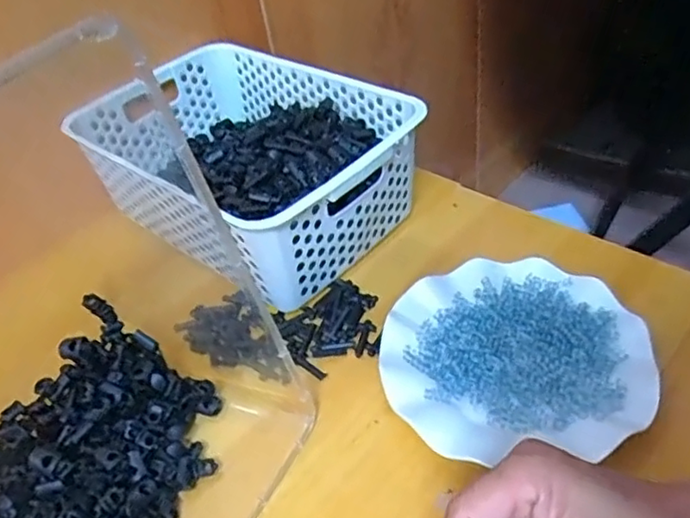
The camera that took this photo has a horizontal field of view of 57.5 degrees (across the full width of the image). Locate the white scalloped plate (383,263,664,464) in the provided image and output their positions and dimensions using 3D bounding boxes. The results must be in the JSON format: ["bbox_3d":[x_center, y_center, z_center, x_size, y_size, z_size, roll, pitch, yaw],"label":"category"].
[{"bbox_3d":[0.120,0.068,0.458,0.178,0.032,0.165,-5,42,5],"label":"white scalloped plate"}]

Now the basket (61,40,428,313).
[{"bbox_3d":[-0.097,-0.094,0.609,0.303,0.108,0.204,29,54,34],"label":"basket"}]

